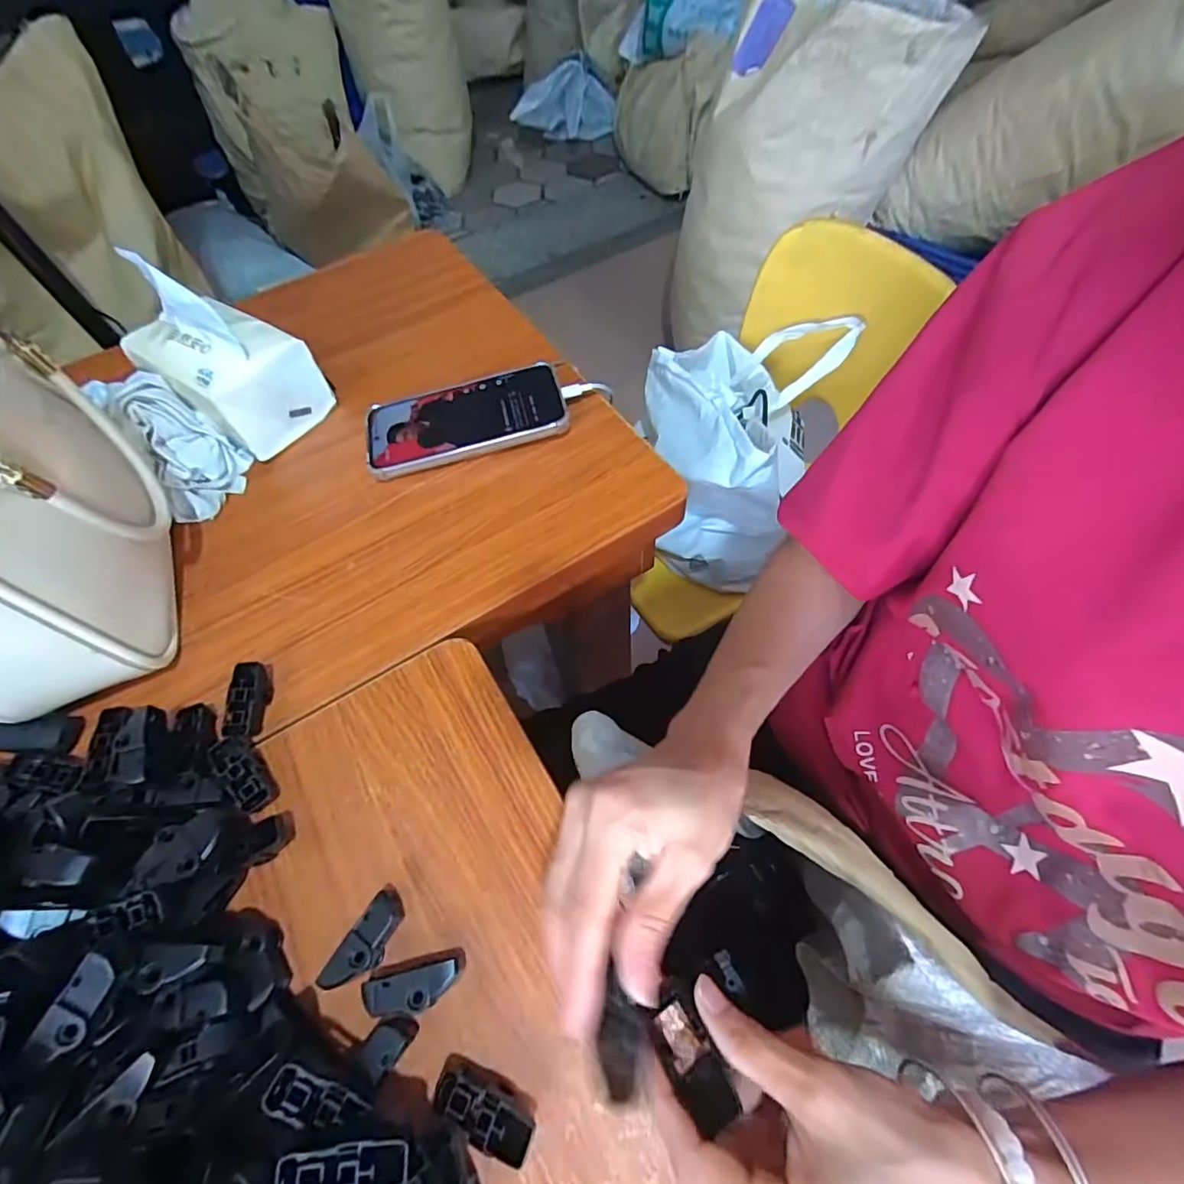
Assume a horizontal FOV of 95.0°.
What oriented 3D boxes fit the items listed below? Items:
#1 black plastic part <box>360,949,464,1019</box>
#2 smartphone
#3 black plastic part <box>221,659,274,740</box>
[{"bbox_3d":[-0.087,0.194,0.268,0.045,0.018,0.020,-14,60,-5],"label":"black plastic part"},{"bbox_3d":[-0.109,-0.150,0.463,0.167,0.011,0.084,-16,60,-1],"label":"smartphone"},{"bbox_3d":[-0.221,0.070,0.349,0.018,0.020,0.048,-2,60,2],"label":"black plastic part"}]

